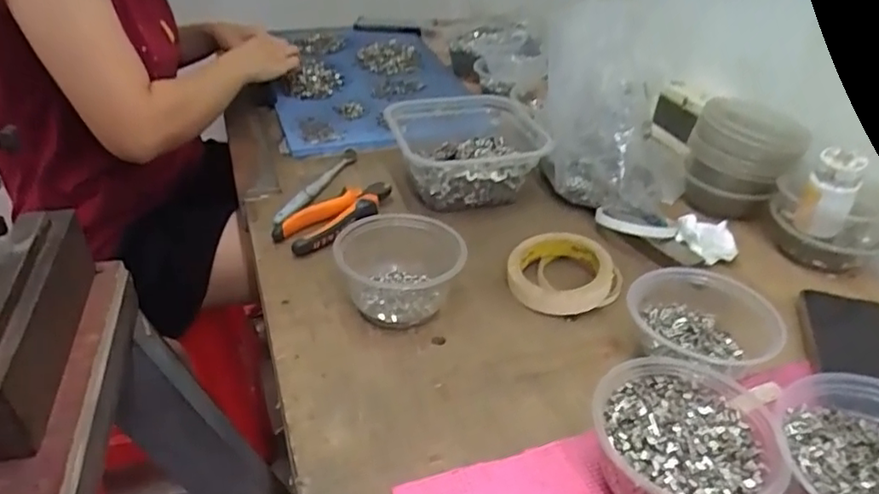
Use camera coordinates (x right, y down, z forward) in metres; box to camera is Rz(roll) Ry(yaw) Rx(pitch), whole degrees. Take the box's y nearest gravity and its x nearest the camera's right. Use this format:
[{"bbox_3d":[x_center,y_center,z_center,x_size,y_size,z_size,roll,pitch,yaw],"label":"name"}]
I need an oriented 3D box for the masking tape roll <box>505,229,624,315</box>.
[{"bbox_3d":[0.118,0.026,0.598,0.102,0.030,0.102,2,35,-1],"label":"masking tape roll"}]

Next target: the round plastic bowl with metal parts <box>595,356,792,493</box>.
[{"bbox_3d":[0.161,0.131,0.404,0.109,0.056,0.117,2,35,-1],"label":"round plastic bowl with metal parts"}]

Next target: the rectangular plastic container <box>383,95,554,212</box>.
[{"bbox_3d":[0.039,-0.128,0.752,0.190,0.066,0.186,-4,36,-10],"label":"rectangular plastic container"}]

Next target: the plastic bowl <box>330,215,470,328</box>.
[{"bbox_3d":[-0.035,0.019,0.559,0.108,0.059,0.113,2,35,-1],"label":"plastic bowl"}]

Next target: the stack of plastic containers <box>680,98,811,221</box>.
[{"bbox_3d":[0.344,-0.094,0.698,0.108,0.114,0.097,23,40,26],"label":"stack of plastic containers"}]

